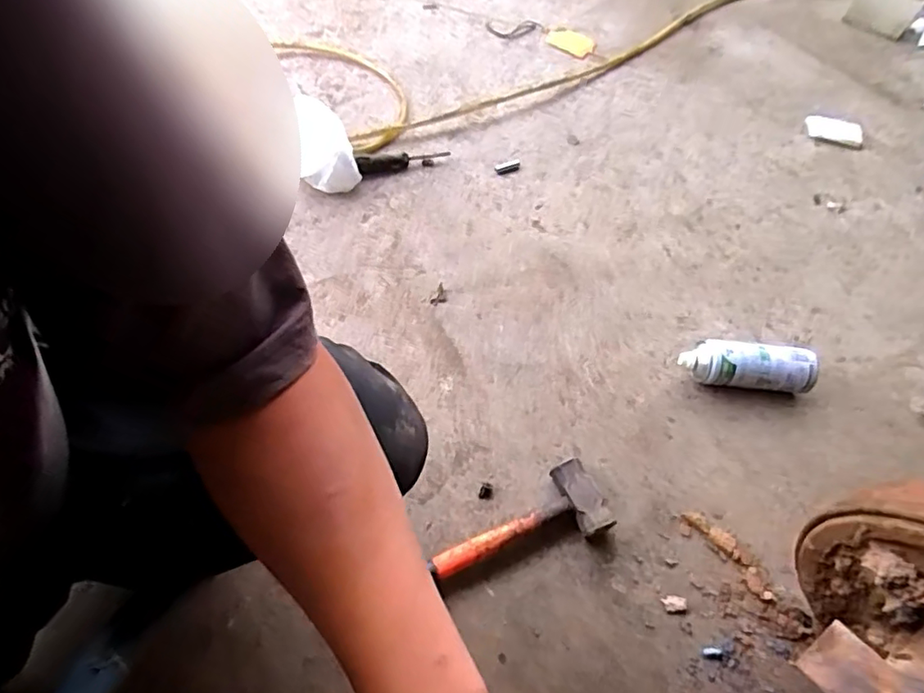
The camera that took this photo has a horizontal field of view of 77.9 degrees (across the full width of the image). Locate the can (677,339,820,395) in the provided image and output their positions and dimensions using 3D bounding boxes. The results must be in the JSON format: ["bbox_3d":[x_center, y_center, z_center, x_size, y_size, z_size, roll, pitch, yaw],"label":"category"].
[{"bbox_3d":[0.418,0.029,0.846,0.190,0.072,0.067,7,58,3],"label":"can"}]

